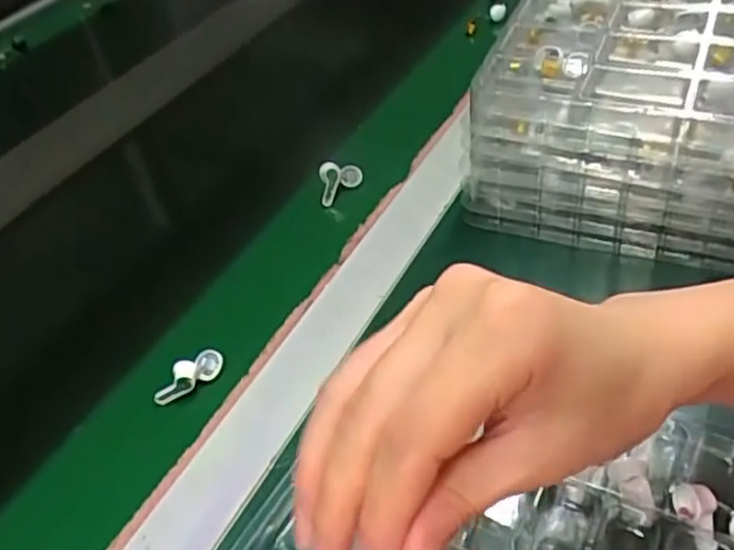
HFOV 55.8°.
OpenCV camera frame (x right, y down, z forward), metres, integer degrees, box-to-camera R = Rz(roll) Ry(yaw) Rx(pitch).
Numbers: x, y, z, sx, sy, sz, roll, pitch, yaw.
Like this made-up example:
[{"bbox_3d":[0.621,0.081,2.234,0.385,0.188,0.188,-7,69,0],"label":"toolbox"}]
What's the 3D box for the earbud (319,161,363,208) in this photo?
[{"bbox_3d":[-0.023,-0.076,0.539,0.019,0.027,0.040,22,51,32],"label":"earbud"}]

